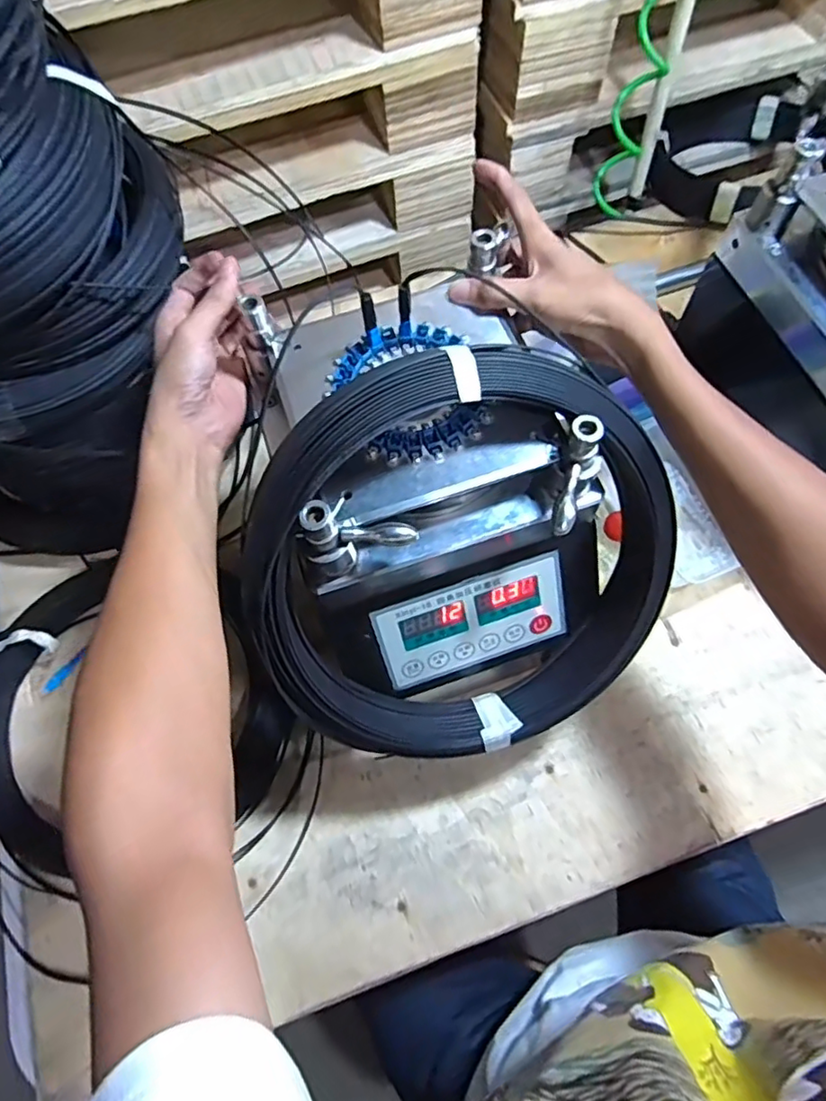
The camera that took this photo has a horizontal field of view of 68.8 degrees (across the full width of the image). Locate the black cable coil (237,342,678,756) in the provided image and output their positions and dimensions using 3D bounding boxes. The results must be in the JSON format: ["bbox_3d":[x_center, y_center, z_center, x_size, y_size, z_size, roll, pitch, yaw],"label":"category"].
[{"bbox_3d":[0.039,0.014,0.420,0.285,0.294,0.044,-28,28,1],"label":"black cable coil"}]

